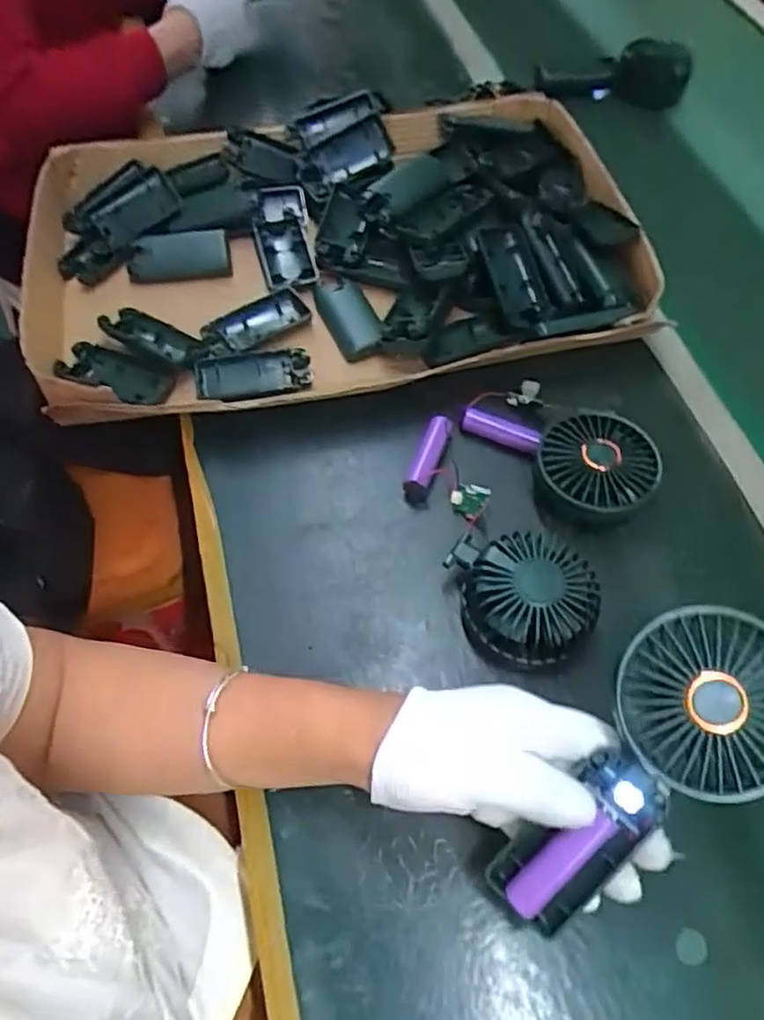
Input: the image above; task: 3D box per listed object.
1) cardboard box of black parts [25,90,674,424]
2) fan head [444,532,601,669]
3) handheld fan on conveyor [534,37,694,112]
[{"bbox_3d":[-0.053,-0.242,0.621,0.544,0.075,0.350,-11,60,-11],"label":"cardboard box of black parts"},{"bbox_3d":[0.096,0.057,0.449,0.088,0.052,0.094,-10,60,-10],"label":"fan head"},{"bbox_3d":[0.286,-0.540,0.834,0.184,0.083,0.043,8,59,1],"label":"handheld fan on conveyor"}]

